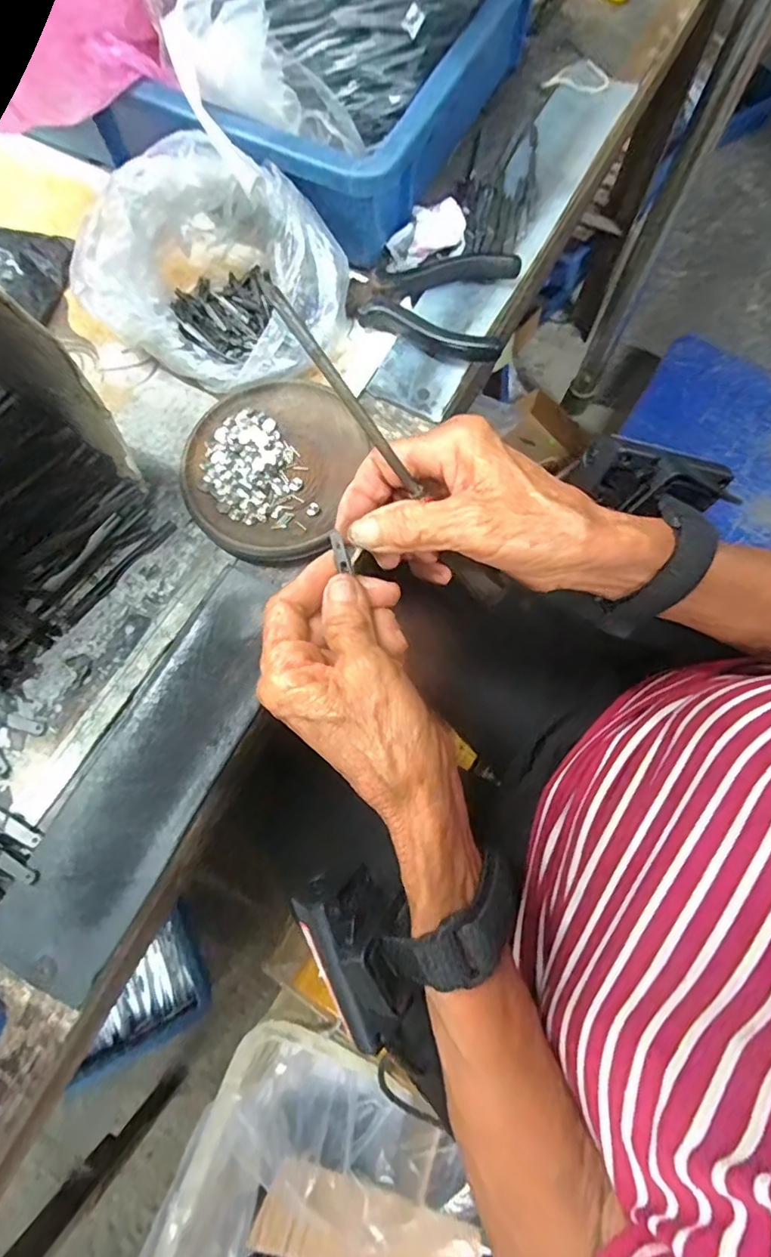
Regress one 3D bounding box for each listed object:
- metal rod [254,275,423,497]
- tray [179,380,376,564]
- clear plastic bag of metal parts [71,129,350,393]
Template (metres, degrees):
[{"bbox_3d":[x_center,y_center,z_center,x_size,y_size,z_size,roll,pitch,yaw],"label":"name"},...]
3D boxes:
[{"bbox_3d":[-0.014,-0.089,0.218,0.004,0.098,0.004,15,69,45],"label":"metal rod"},{"bbox_3d":[-0.067,-0.095,0.334,0.096,0.013,0.112,18,73,7],"label":"tray"},{"bbox_3d":[-0.097,-0.213,0.334,0.137,0.083,0.114,19,73,8],"label":"clear plastic bag of metal parts"}]

